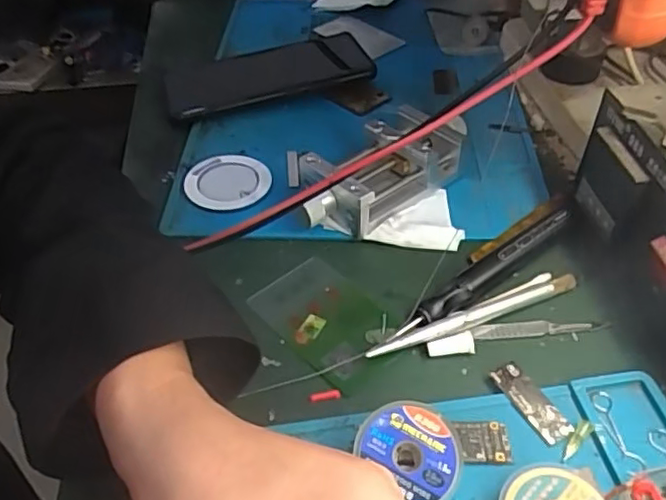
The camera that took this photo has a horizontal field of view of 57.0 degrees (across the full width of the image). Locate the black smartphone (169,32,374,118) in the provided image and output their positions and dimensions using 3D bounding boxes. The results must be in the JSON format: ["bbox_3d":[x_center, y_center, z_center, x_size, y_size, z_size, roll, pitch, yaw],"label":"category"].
[{"bbox_3d":[-0.053,-0.145,0.509,0.168,0.014,0.083,-12,45,-11],"label":"black smartphone"}]

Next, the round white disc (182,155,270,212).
[{"bbox_3d":[-0.071,-0.048,0.417,0.056,0.004,0.056,-1,44,1],"label":"round white disc"}]

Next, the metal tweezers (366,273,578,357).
[{"bbox_3d":[0.076,0.035,0.330,0.126,0.008,0.015,-19,47,-17],"label":"metal tweezers"}]

